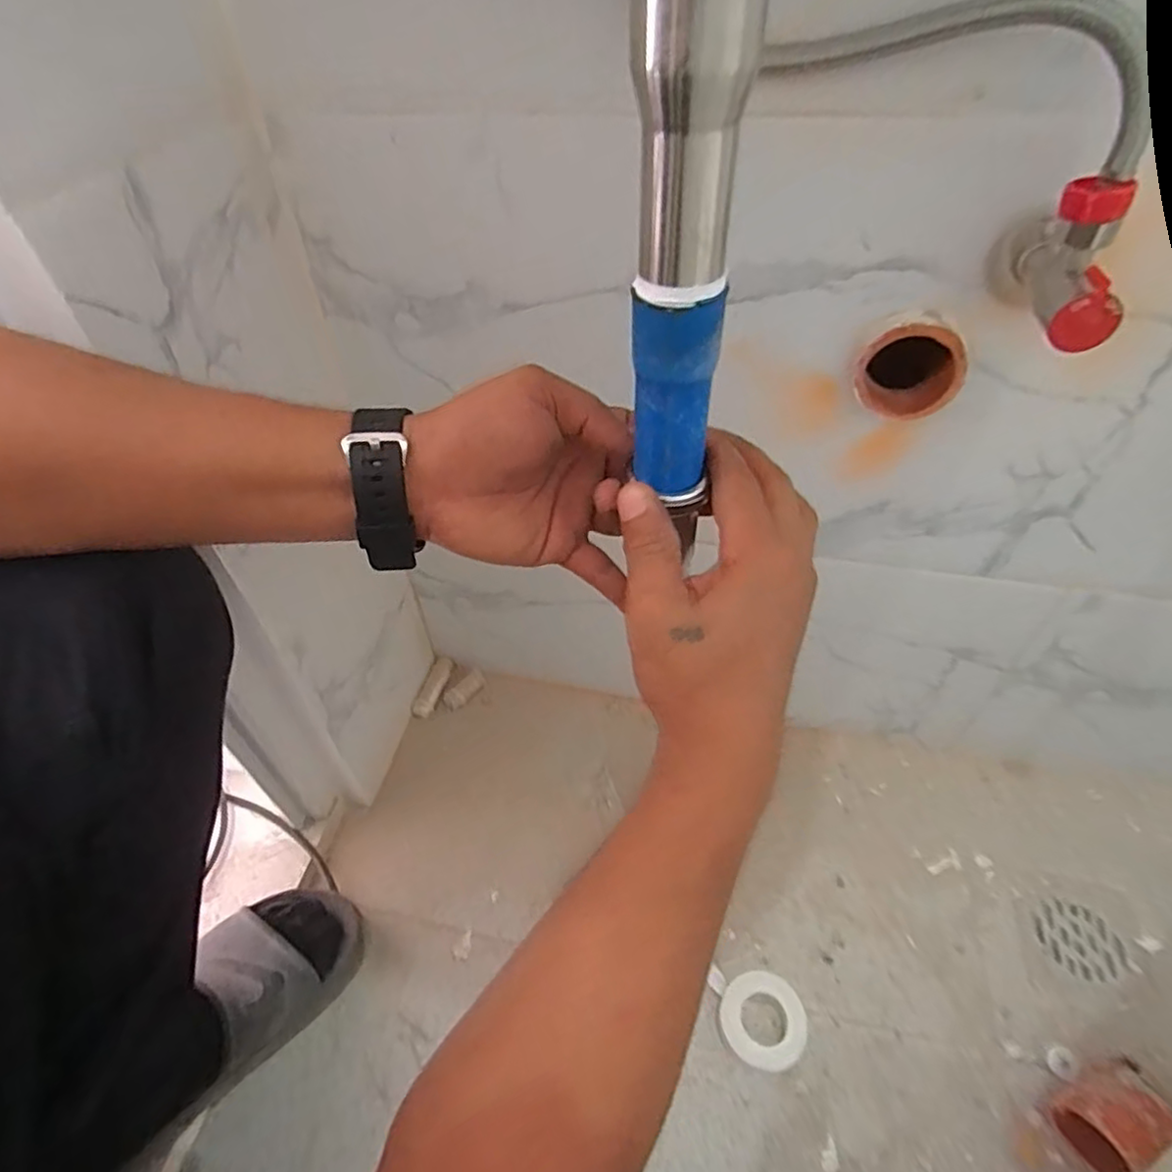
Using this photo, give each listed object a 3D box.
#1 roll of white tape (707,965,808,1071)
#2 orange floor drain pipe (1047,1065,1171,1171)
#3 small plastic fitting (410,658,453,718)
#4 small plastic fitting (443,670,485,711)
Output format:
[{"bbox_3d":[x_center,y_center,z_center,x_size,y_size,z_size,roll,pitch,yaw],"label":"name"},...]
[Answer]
[{"bbox_3d":[0.142,0.349,0.529,0.067,0.028,0.067,-1,46,1],"label":"roll of white tape"},{"bbox_3d":[0.379,0.385,0.474,0.059,0.063,0.054,-17,48,-14],"label":"orange floor drain pipe"},{"bbox_3d":[-0.176,0.116,0.758,0.020,0.019,0.075,15,63,16],"label":"small plastic fitting"},{"bbox_3d":[-0.140,0.121,0.758,0.053,0.022,0.018,-42,55,-7],"label":"small plastic fitting"}]

